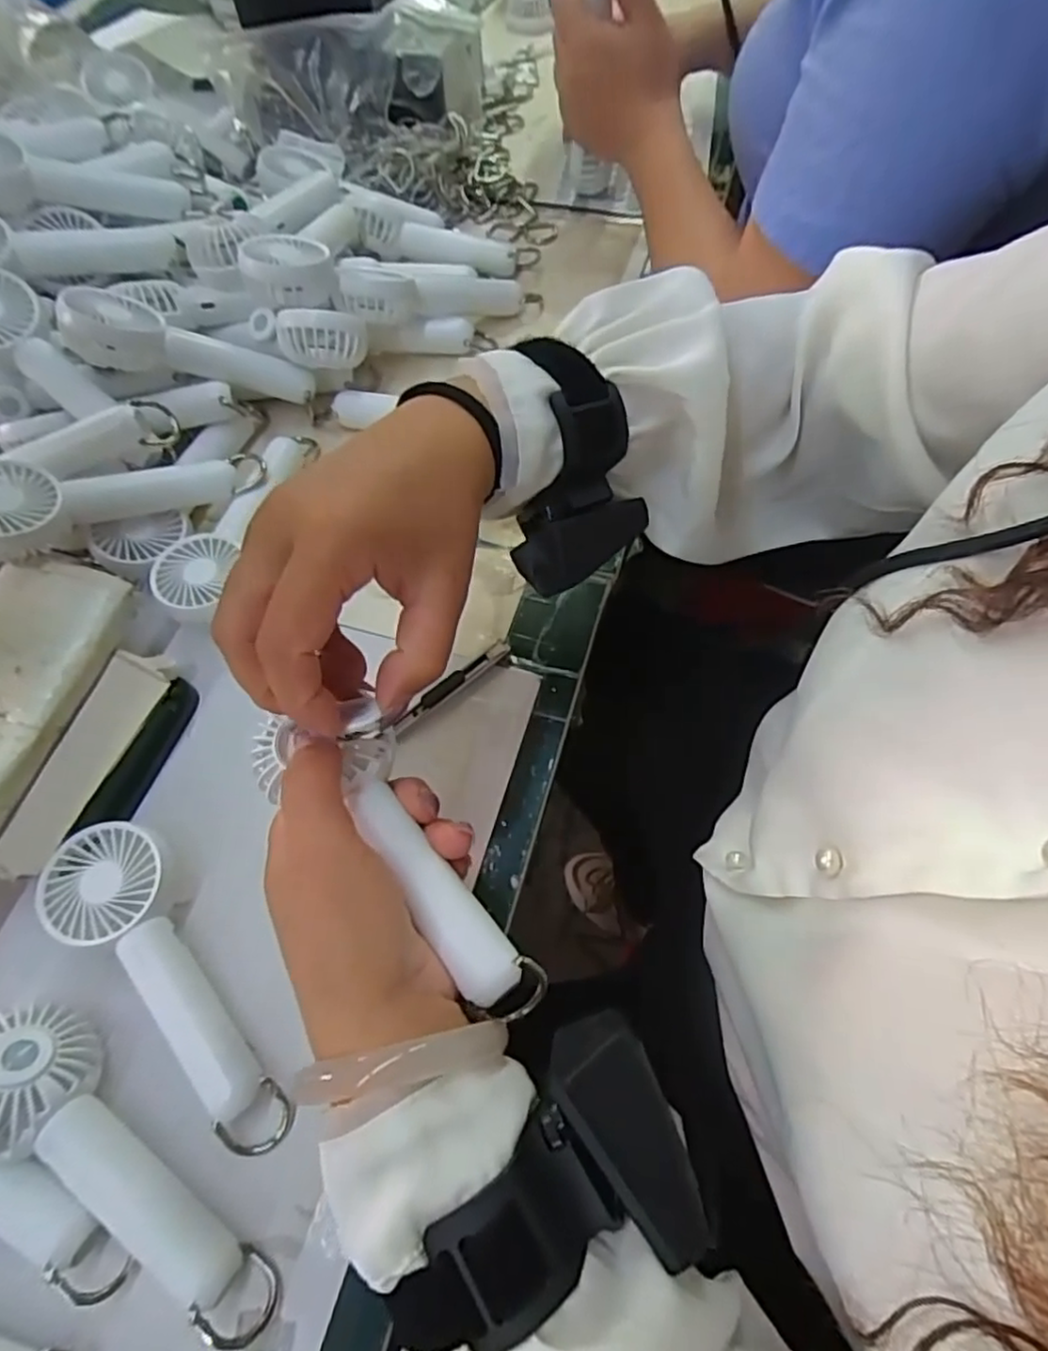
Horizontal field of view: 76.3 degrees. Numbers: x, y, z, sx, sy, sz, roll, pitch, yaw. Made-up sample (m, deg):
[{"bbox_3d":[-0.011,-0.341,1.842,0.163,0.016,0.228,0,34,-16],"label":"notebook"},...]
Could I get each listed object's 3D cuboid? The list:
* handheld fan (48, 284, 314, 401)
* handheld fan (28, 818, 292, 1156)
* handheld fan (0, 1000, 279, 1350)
[{"bbox_3d":[-0.217,-0.213,0.439,0.145,0.036,0.049,7,59,-29],"label":"handheld fan"},{"bbox_3d":[-0.161,0.139,0.308,0.051,0.033,0.162,-42,66,-14],"label":"handheld fan"},{"bbox_3d":[-0.171,0.202,0.267,0.165,0.046,0.049,39,72,20],"label":"handheld fan"}]

